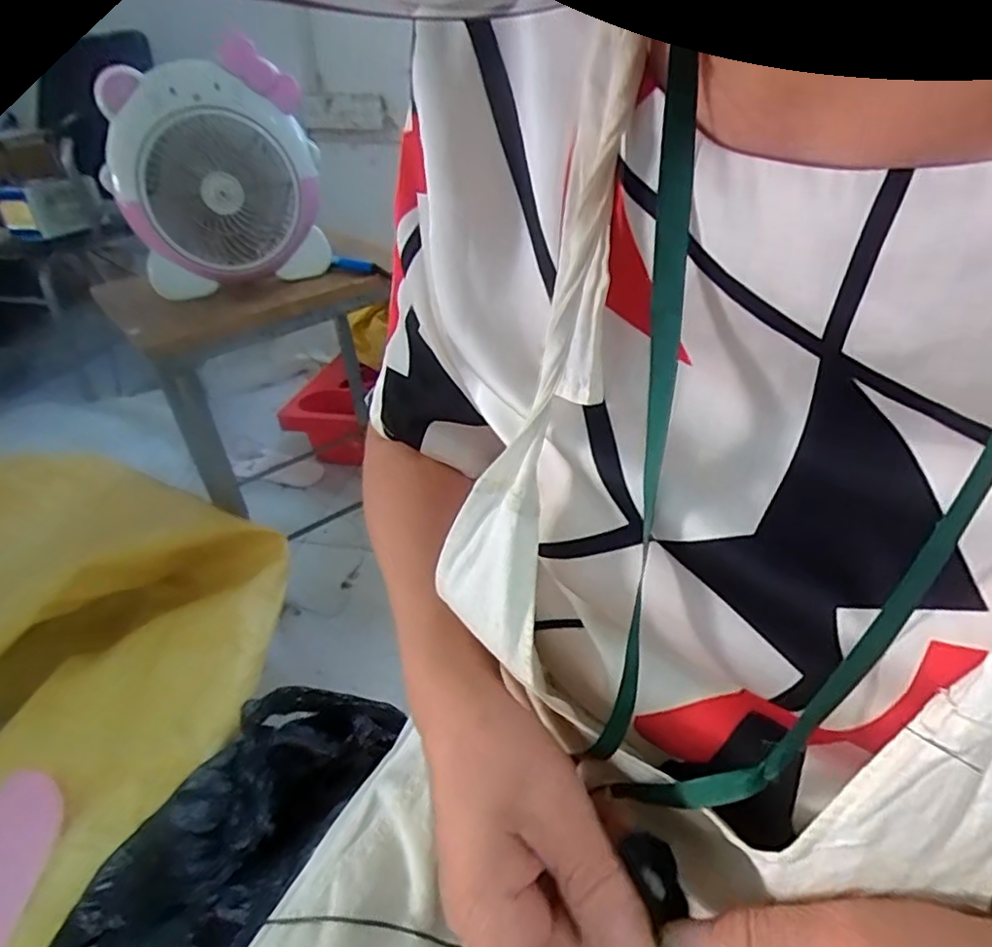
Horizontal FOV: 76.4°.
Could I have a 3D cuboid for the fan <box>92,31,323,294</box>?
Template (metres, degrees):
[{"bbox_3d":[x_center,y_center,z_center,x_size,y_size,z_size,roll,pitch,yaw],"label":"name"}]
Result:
[{"bbox_3d":[-0.355,-0.378,0.810,0.238,0.256,0.089,-19,38,-20],"label":"fan"}]

